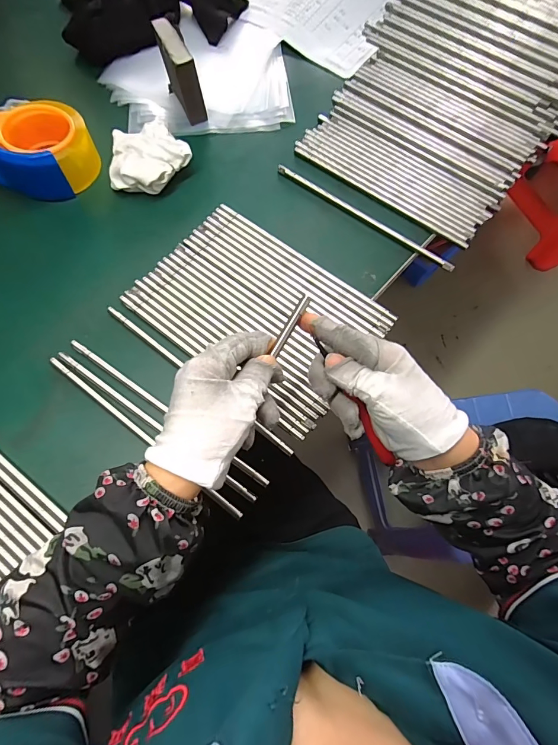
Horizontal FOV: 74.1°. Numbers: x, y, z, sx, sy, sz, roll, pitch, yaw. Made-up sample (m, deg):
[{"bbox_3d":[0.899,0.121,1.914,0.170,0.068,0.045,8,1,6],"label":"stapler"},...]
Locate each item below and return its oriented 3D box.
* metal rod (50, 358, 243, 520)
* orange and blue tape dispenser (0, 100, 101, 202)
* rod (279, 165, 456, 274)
[{"bbox_3d":[-0.130,0.058,0.349,0.241,0.009,0.008,37,75,10],"label":"metal rod"},{"bbox_3d":[-0.289,-0.268,0.431,0.133,0.060,0.106,25,73,6],"label":"orange and blue tape dispenser"},{"bbox_3d":[0.100,-0.187,0.438,0.240,0.008,0.012,36,74,9],"label":"rod"}]

